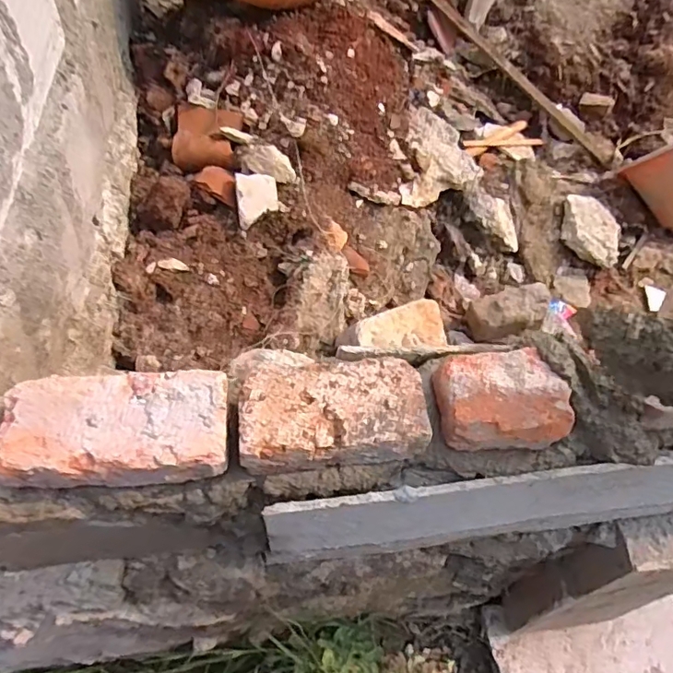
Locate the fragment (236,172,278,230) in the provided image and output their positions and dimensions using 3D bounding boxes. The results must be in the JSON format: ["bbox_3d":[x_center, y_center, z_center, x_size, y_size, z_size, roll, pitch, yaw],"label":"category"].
[{"bbox_3d":[-0.147,-0.253,1.008,0.075,0.010,0.096,-6,98,-20],"label":"fragment"}]

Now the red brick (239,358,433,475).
[{"bbox_3d":[-0.003,0.065,0.461,0.152,0.039,0.081,-5,55,-6],"label":"red brick"}]

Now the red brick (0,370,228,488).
[{"bbox_3d":[-0.175,0.073,0.436,0.167,0.038,0.082,-4,55,-6],"label":"red brick"}]

